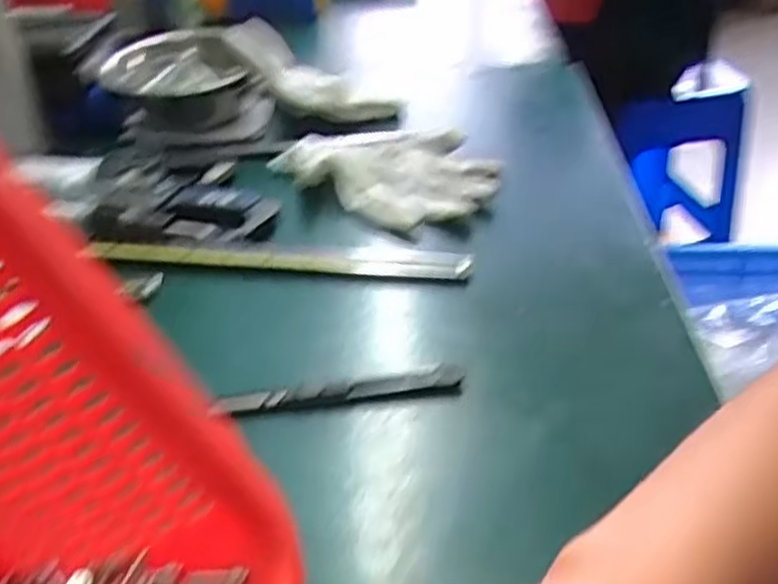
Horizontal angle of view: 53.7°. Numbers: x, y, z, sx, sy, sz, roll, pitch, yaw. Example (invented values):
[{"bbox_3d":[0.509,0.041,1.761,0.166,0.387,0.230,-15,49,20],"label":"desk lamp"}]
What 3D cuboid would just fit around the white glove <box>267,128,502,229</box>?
[{"bbox_3d":[-0.002,-0.087,0.546,0.155,0.034,0.107,11,38,16],"label":"white glove"}]

